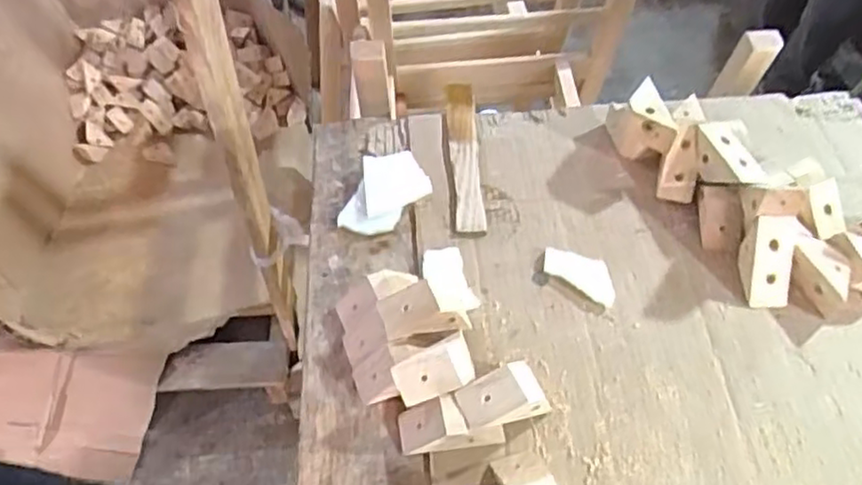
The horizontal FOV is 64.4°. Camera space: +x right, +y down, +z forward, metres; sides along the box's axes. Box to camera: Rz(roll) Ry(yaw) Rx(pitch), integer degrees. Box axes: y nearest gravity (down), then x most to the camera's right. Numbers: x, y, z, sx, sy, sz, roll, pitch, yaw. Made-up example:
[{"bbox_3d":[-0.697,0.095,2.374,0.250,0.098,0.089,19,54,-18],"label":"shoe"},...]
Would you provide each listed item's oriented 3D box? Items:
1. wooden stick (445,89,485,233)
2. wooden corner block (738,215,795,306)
[{"bbox_3d":[0.035,-0.101,0.741,0.032,0.017,0.220,-2,55,-2],"label":"wooden stick"},{"bbox_3d":[0.313,0.018,0.629,0.037,0.062,0.060,-3,55,-3],"label":"wooden corner block"}]

